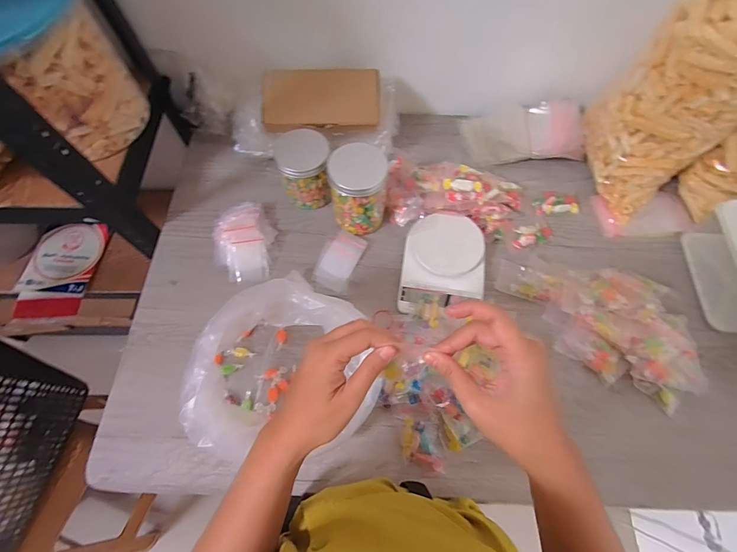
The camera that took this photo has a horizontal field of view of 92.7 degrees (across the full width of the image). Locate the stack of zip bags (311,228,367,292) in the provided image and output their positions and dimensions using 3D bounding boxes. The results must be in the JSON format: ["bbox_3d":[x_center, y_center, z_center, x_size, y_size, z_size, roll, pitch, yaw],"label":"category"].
[{"bbox_3d":[-0.049,-0.028,0.587,0.065,0.005,0.105,20,68,9],"label":"stack of zip bags"}]

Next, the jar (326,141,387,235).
[{"bbox_3d":[-0.017,-0.132,0.562,0.088,0.133,0.072,7,66,3],"label":"jar"}]

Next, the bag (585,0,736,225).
[{"bbox_3d":[0.441,-0.248,0.524,0.120,0.293,0.174,-28,69,-12],"label":"bag"}]

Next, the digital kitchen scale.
[{"bbox_3d":[0.122,-0.018,0.570,0.130,0.035,0.169,8,66,4],"label":"digital kitchen scale"}]

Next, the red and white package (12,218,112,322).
[{"bbox_3d":[-0.758,-0.018,0.874,0.176,0.052,0.267,7,71,2],"label":"red and white package"}]

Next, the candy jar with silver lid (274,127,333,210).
[{"bbox_3d":[-0.108,-0.179,0.599,0.085,0.109,0.079,-3,66,-1],"label":"candy jar with silver lid"}]

